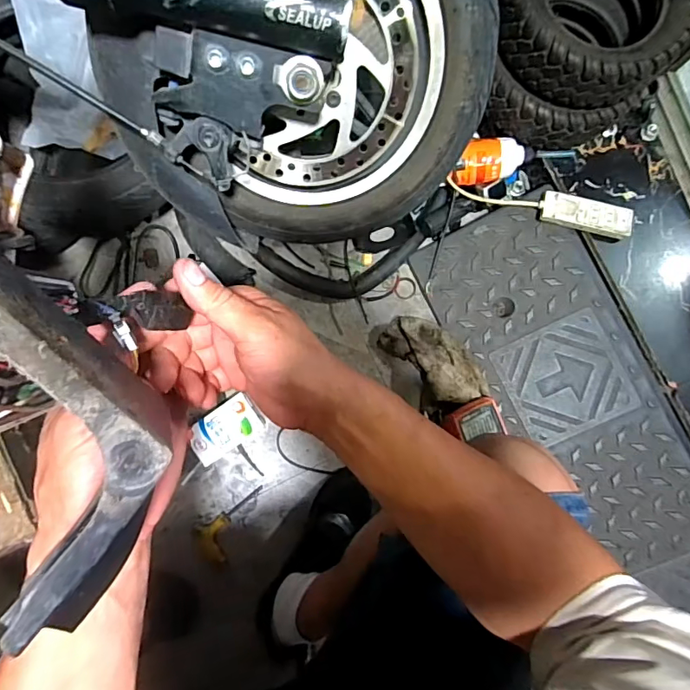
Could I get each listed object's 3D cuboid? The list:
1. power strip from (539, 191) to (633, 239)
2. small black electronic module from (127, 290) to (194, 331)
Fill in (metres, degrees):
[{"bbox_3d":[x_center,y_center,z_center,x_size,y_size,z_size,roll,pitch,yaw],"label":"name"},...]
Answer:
[{"bbox_3d":[0.380,-0.205,0.773,0.141,0.032,0.045,11,82,-3],"label":"power strip"},{"bbox_3d":[-0.119,-0.022,0.309,0.034,0.019,0.024,-4,83,-5],"label":"small black electronic module"}]

